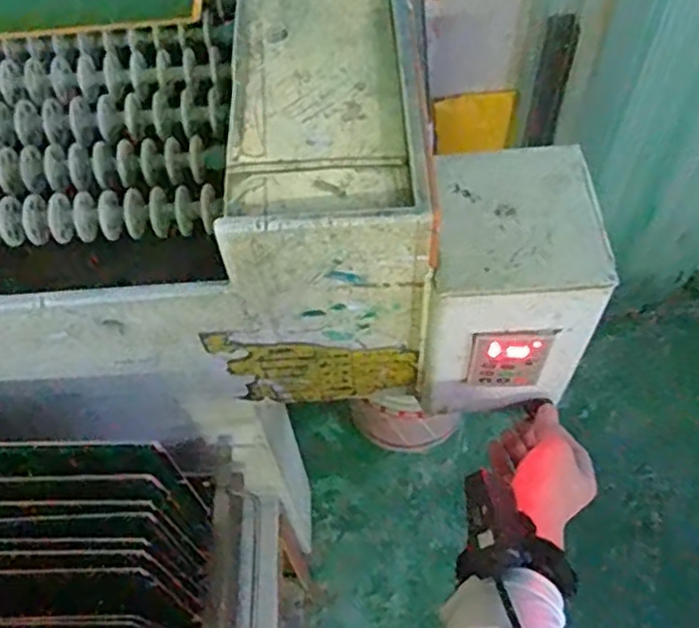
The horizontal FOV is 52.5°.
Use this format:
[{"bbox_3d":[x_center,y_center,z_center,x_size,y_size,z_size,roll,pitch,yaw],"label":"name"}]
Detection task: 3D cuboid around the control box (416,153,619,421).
[{"bbox_3d":[0.128,-0.022,0.596,0.124,0.184,0.135,2,58,4],"label":"control box"}]

